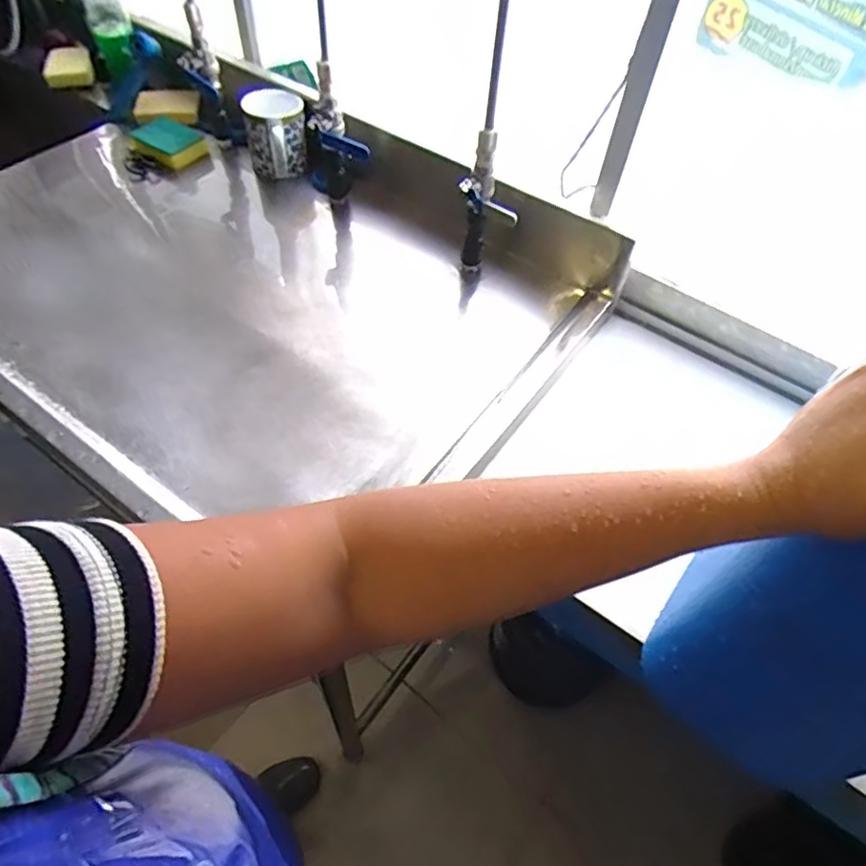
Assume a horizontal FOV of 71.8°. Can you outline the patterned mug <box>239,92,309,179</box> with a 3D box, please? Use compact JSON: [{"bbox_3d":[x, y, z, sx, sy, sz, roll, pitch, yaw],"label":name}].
[{"bbox_3d":[-0.213,-0.404,0.815,0.075,0.101,0.078,-6,55,-8],"label":"patterned mug"}]

